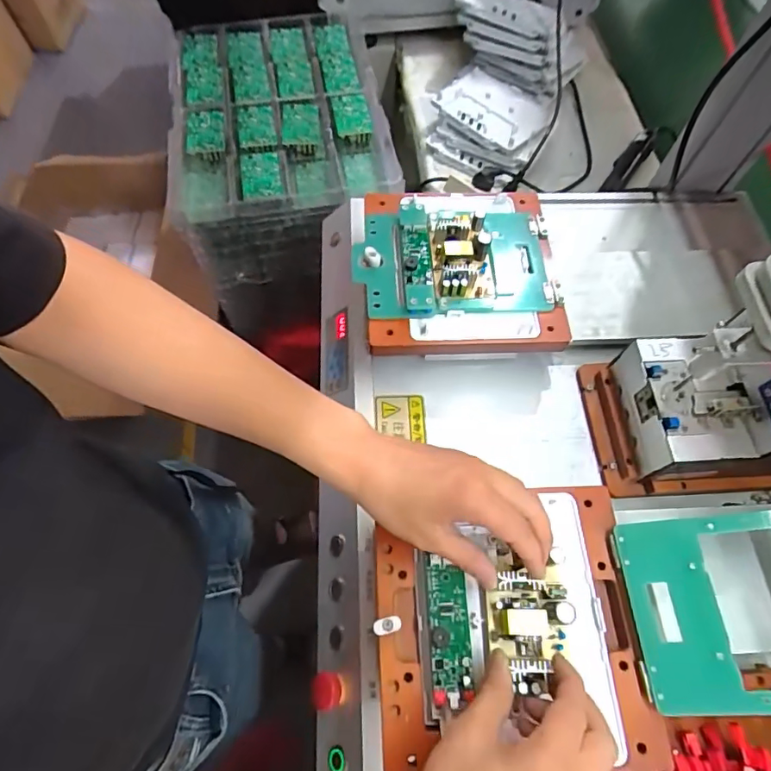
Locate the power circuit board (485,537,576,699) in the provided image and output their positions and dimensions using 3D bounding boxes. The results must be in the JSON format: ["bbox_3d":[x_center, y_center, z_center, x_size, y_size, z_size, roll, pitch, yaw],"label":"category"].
[{"bbox_3d":[0.104,0.168,0.363,0.057,0.030,0.099,7,63,7],"label":"power circuit board"}]

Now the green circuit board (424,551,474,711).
[{"bbox_3d":[0.047,0.179,0.365,0.029,0.009,0.097,-2,63,2],"label":"green circuit board"}]

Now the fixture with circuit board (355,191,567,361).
[{"bbox_3d":[0.073,-0.130,0.520,0.201,0.048,0.194,-2,63,2],"label":"fixture with circuit board"}]

